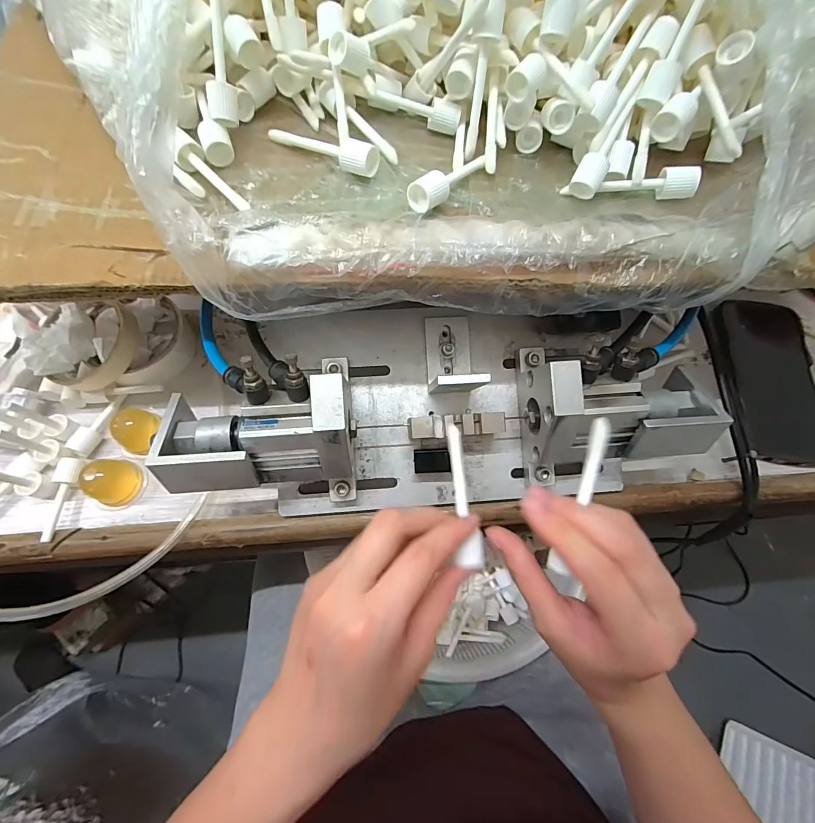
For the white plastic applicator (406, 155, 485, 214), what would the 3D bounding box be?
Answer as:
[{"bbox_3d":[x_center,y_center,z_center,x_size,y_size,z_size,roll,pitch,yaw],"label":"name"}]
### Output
[{"bbox_3d":[0.027,-0.150,0.259,0.019,0.018,0.067,37,59,11],"label":"white plastic applicator"}]

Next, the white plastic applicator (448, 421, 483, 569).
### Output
[{"bbox_3d":[0.032,0.049,0.235,0.014,0.006,0.083,-6,70,-5],"label":"white plastic applicator"}]

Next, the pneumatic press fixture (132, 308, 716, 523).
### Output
[{"bbox_3d":[0.022,-0.010,0.307,0.370,0.106,0.141,-3,70,-4],"label":"pneumatic press fixture"}]

